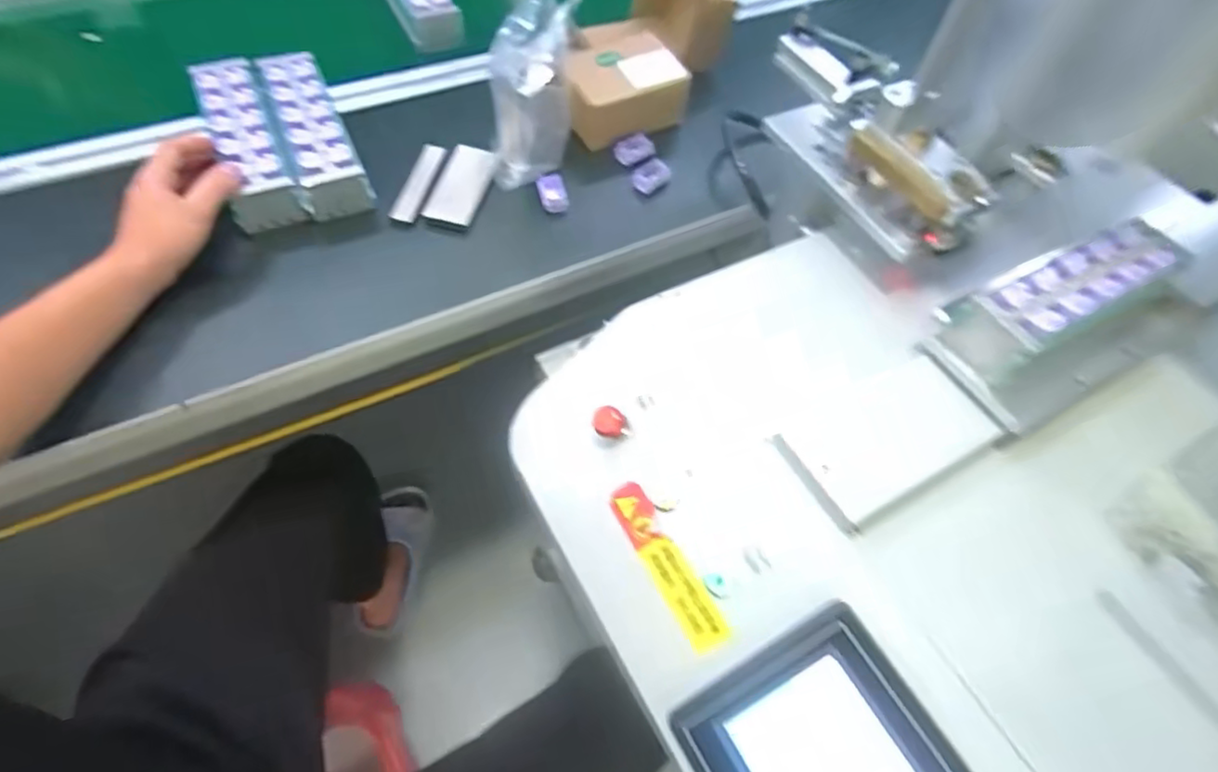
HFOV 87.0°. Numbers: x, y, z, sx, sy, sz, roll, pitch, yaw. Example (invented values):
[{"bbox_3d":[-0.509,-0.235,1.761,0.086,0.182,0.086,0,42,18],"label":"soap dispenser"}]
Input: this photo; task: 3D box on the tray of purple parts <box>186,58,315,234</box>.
[{"bbox_3d":[-0.333,-0.227,0.590,0.056,0.045,0.176,-22,72,-18],"label":"tray of purple parts"}]

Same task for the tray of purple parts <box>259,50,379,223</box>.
[{"bbox_3d":[-0.284,-0.242,0.620,0.062,0.061,0.184,-19,60,-17],"label":"tray of purple parts"}]

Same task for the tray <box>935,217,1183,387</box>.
[{"bbox_3d":[0.334,-0.068,0.469,0.182,0.047,0.061,-23,61,-19],"label":"tray"}]

